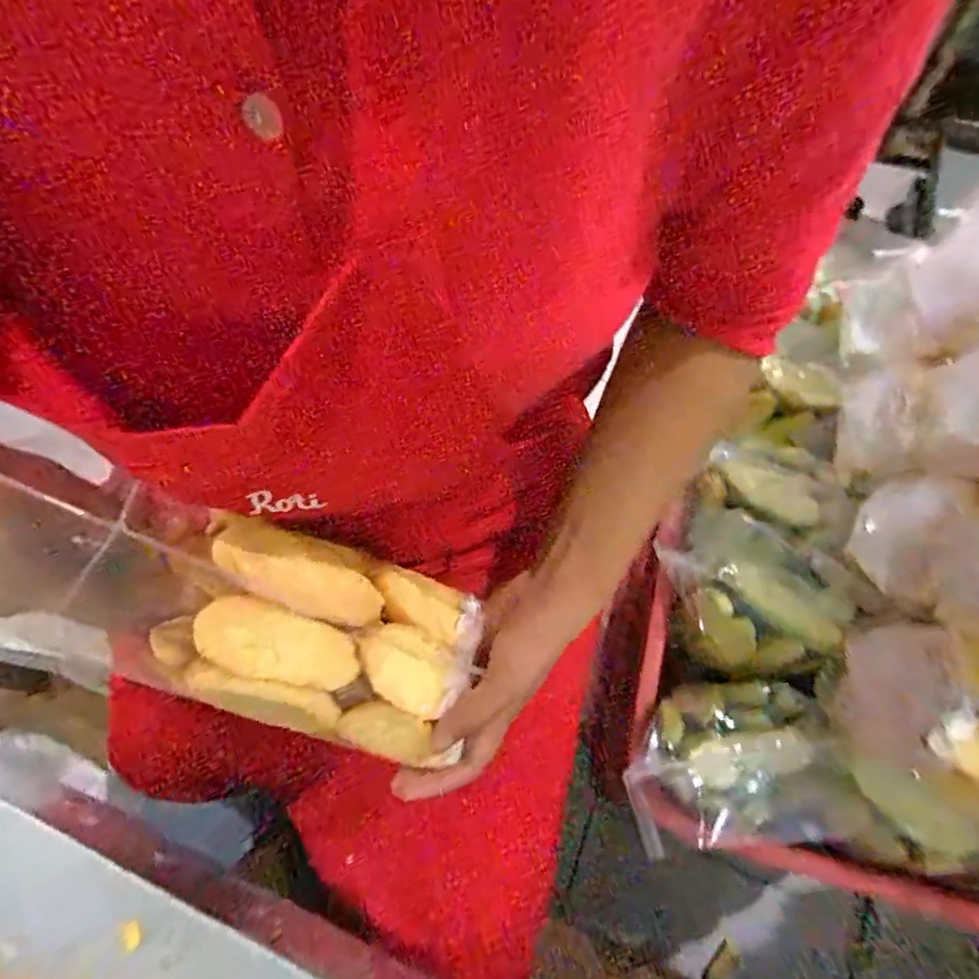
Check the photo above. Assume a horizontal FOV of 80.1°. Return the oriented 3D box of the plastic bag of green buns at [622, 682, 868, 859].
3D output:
[{"bbox_3d":[0.186,0.202,0.439,0.140,0.043,0.120,-6,65,-1],"label":"plastic bag of green buns"}]

